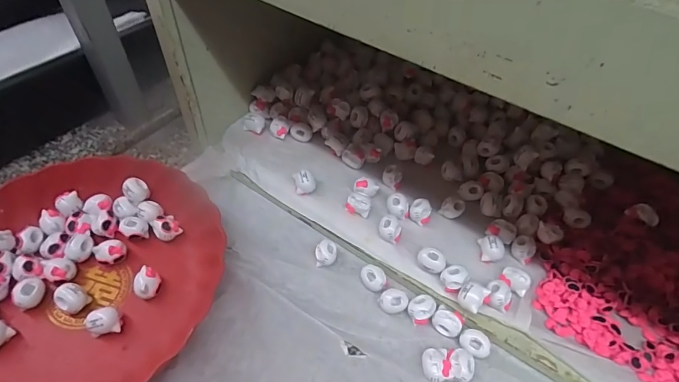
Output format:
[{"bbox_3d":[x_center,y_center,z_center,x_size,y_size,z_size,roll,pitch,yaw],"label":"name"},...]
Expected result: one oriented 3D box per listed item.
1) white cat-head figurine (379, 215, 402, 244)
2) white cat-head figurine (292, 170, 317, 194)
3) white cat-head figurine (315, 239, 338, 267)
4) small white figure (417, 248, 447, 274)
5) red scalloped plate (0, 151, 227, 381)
[{"bbox_3d":[0.049,0.040,0.395,0.022,0.021,0.024,15,51,8],"label":"white cat-head figurine"},{"bbox_3d":[-0.036,-0.008,0.425,0.024,0.024,0.021,0,51,-4],"label":"white cat-head figurine"},{"bbox_3d":[-0.013,0.062,0.396,0.020,0.021,0.025,11,51,5],"label":"white cat-head figurine"},{"bbox_3d":[0.085,0.067,0.378,0.025,0.024,0.019,23,53,14],"label":"small white figure"},{"bbox_3d":[-0.229,0.065,0.352,0.237,0.041,0.226,2,51,-2],"label":"red scalloped plate"}]

